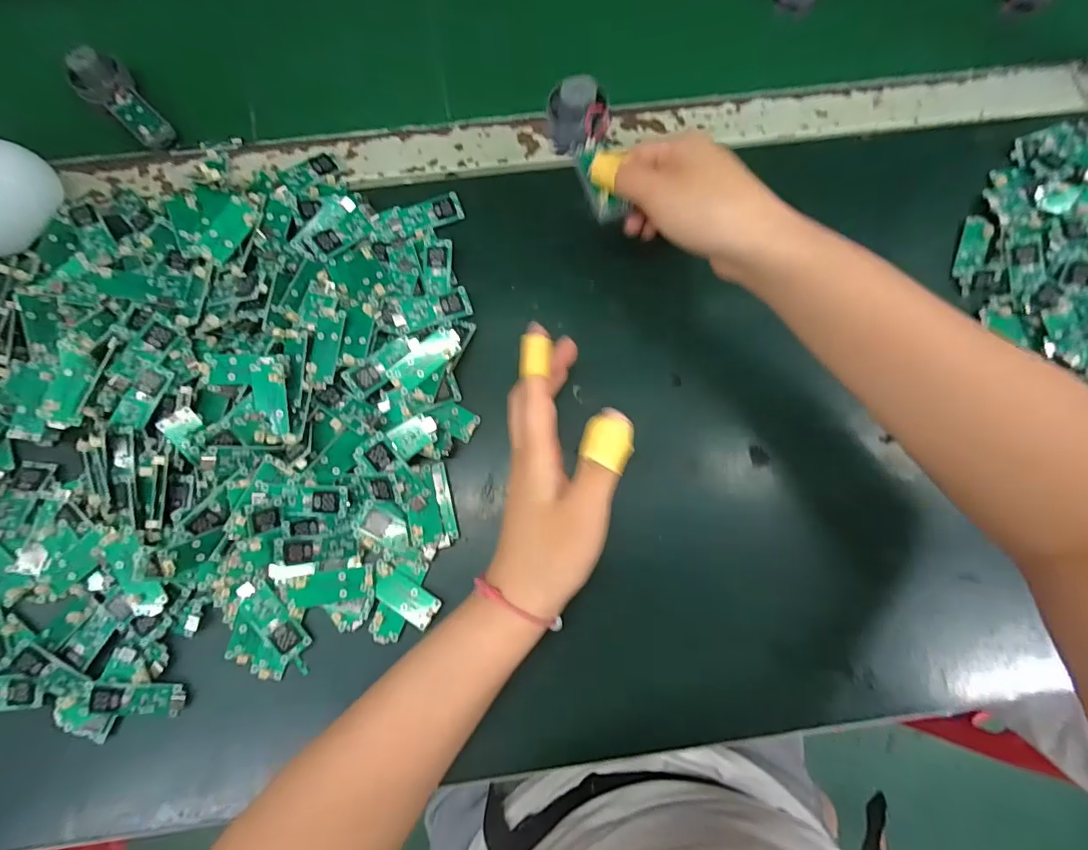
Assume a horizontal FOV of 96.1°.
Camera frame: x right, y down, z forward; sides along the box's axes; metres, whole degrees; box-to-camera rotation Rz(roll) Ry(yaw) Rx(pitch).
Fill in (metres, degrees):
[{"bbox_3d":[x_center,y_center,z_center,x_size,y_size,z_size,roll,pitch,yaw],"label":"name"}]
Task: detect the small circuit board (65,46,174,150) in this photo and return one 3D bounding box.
[{"bbox_3d":[-0.308,-0.236,0.361,0.080,0.020,0.035,45,81,-5],"label":"small circuit board"}]

